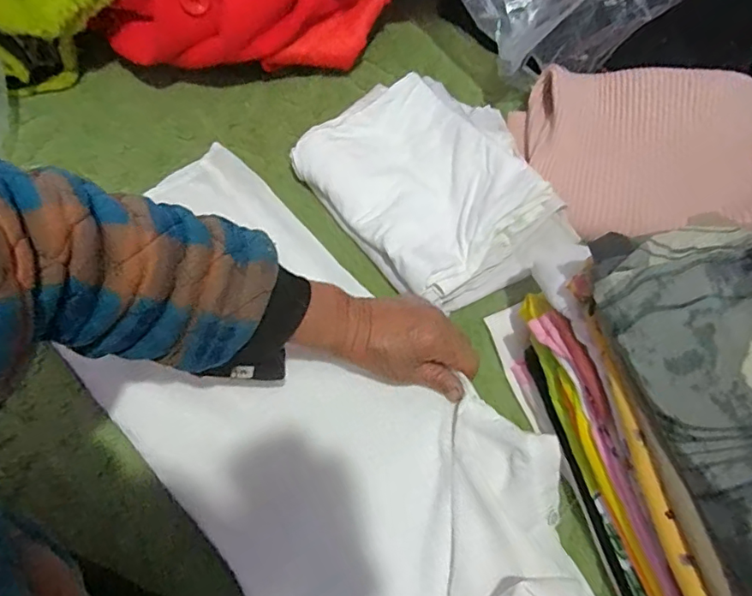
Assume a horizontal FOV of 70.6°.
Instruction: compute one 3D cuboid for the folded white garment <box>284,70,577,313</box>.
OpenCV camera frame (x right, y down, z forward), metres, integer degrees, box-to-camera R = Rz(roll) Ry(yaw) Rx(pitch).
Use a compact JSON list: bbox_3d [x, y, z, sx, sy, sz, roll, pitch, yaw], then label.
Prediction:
[{"bbox_3d":[0.054,-0.119,0.531,0.221,0.074,0.259,-23,70,-13],"label":"folded white garment"}]

